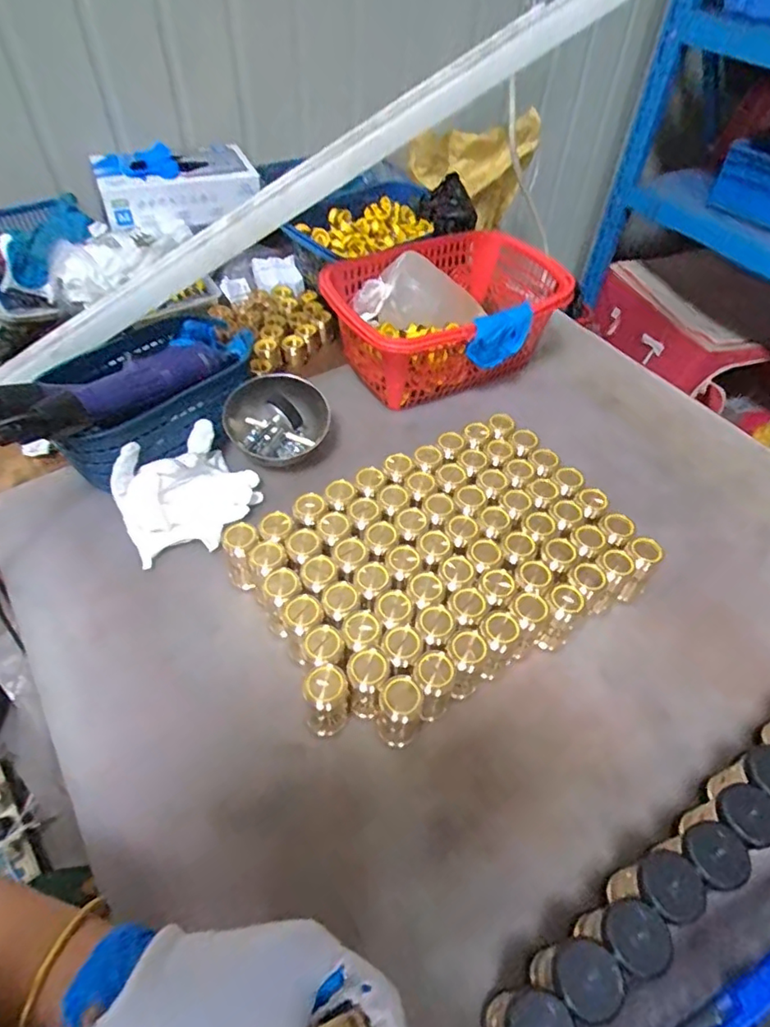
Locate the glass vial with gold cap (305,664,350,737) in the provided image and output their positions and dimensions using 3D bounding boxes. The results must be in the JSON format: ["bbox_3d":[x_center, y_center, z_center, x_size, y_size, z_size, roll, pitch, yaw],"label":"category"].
[{"bbox_3d":[-0.044,0.142,0.420,0.031,0.071,0.027,0,51,-1],"label":"glass vial with gold cap"}]

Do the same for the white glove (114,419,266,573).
[{"bbox_3d":[-0.196,-0.022,0.552,0.134,0.049,0.106,-33,58,-25],"label":"white glove"}]

